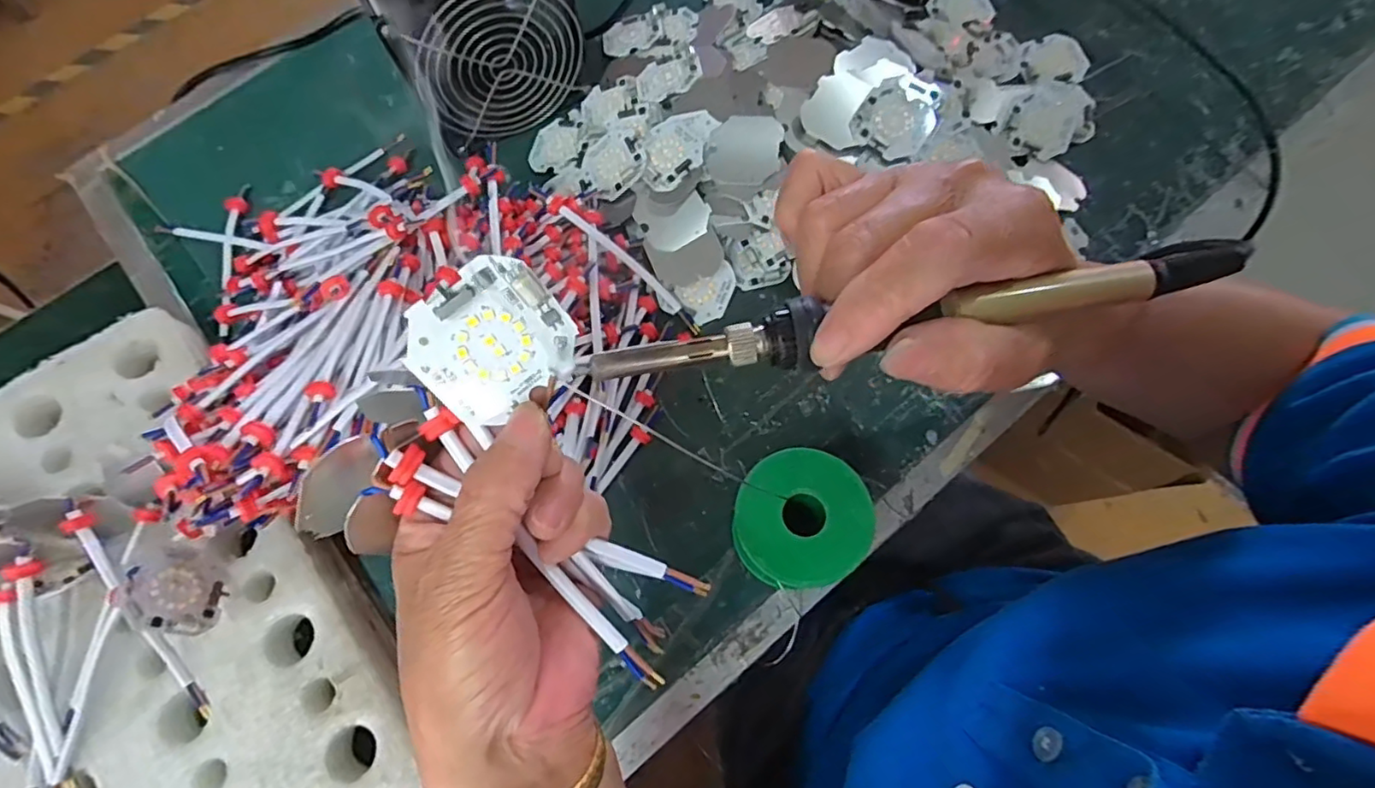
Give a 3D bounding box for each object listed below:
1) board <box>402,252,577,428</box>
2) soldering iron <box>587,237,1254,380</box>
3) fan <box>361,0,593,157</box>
[{"bbox_3d":[-0.060,-0.016,0.186,0.047,0.006,0.043,-38,116,-3],"label":"board"},{"bbox_3d":[0.067,-0.024,0.181,0.193,0.012,0.016,-10,74,0],"label":"soldering iron"},{"bbox_3d":[-0.133,-0.237,0.405,0.118,0.109,0.052,-31,76,-6],"label":"fan"}]

